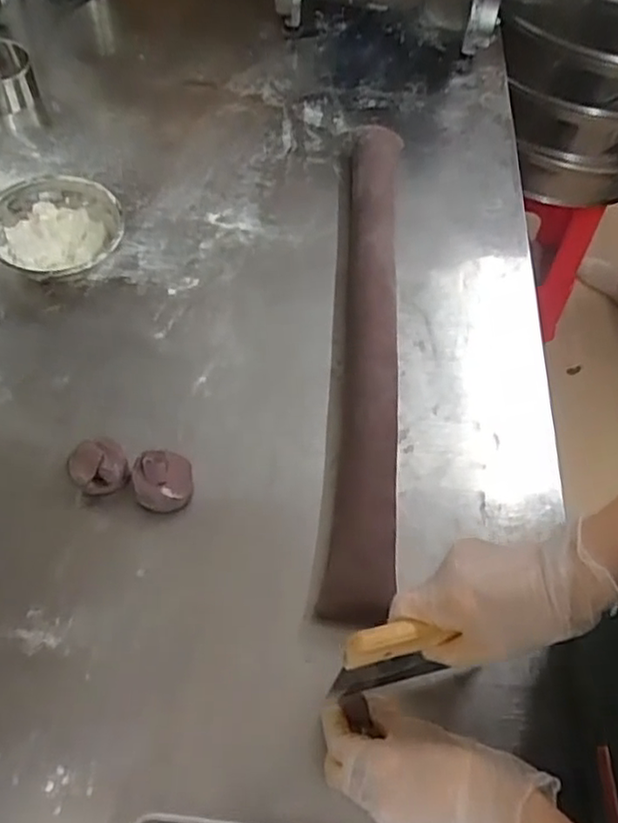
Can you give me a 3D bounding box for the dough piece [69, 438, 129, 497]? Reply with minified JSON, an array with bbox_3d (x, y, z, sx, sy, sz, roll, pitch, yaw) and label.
[{"bbox_3d":[-0.192,0.050,0.598,0.052,0.041,0.050,-14,61,-13],"label":"dough piece"}]

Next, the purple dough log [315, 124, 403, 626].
[{"bbox_3d":[0.067,-0.086,0.702,0.061,0.054,0.620,6,58,-1],"label":"purple dough log"}]

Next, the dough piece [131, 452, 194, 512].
[{"bbox_3d":[-0.132,0.063,0.597,0.055,0.045,0.049,-3,59,-6],"label":"dough piece"}]

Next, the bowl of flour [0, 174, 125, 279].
[{"bbox_3d":[-0.277,-0.196,0.727,0.146,0.054,0.138,-37,68,-23],"label":"bowl of flour"}]

